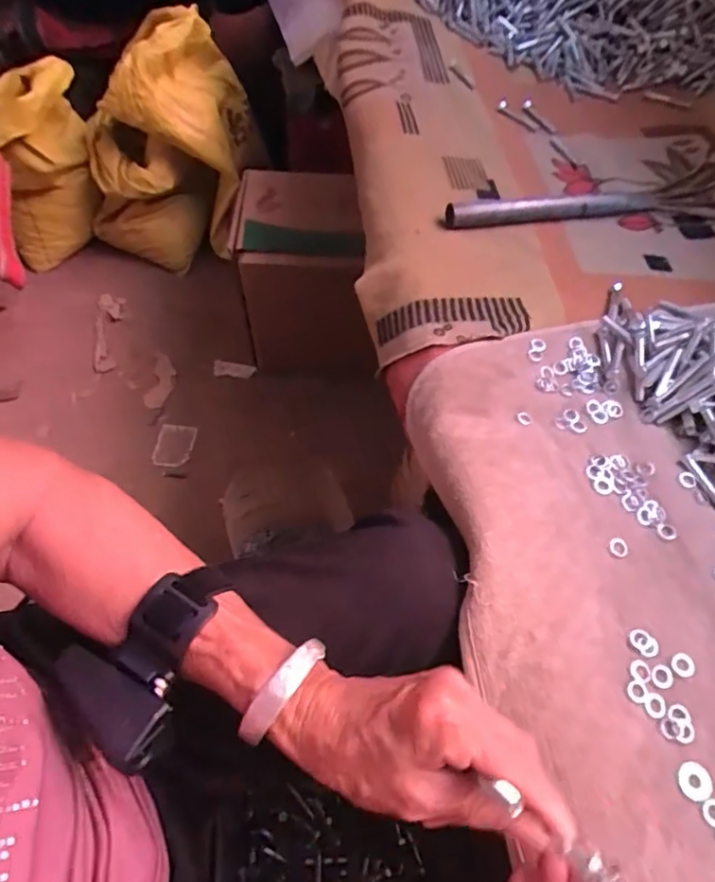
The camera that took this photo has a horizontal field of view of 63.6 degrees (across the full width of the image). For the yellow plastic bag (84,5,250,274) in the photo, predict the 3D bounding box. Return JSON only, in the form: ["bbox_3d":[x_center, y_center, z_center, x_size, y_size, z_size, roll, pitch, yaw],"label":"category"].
[{"bbox_3d":[-0.349,-0.531,1.047,0.296,0.359,0.191,4,58,0],"label":"yellow plastic bag"}]

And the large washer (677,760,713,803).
[{"bbox_3d":[0.185,0.186,0.316,0.018,0.004,0.018,1,58,-2],"label":"large washer"}]

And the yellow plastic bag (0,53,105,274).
[{"bbox_3d":[-0.569,-0.496,1.044,0.173,0.304,0.195,-12,60,-10],"label":"yellow plastic bag"}]

